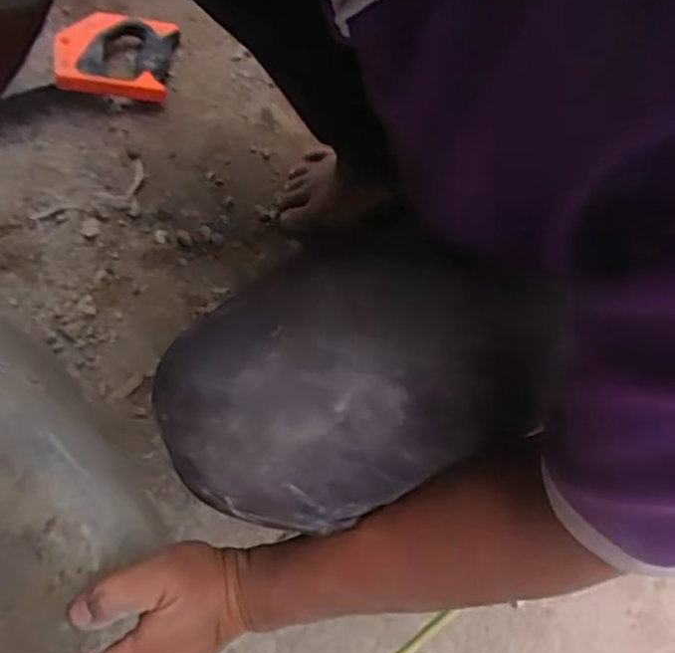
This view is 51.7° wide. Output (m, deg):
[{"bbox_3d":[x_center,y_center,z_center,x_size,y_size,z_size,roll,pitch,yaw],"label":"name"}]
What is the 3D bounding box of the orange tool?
[{"bbox_3d":[-0.247,-0.304,0.782,0.125,0.024,0.118,13,70,-29],"label":"orange tool"}]

